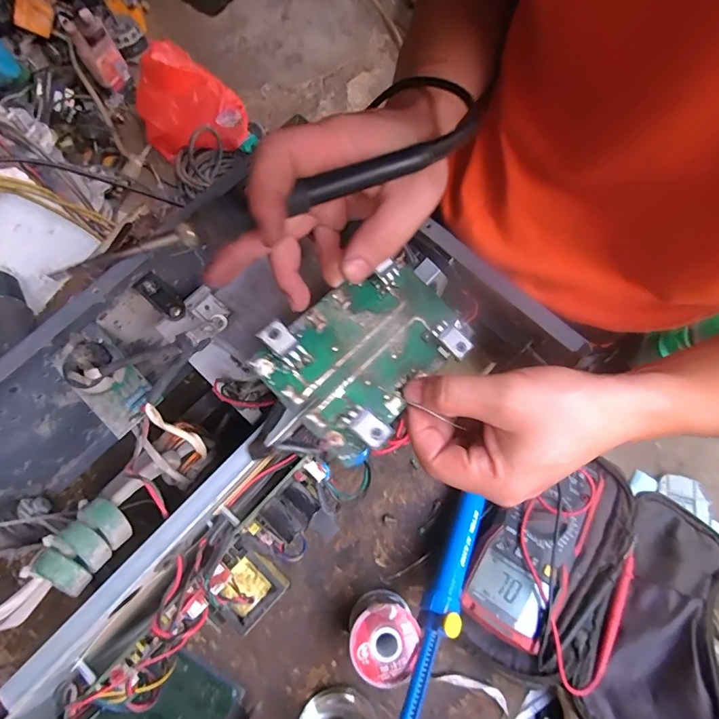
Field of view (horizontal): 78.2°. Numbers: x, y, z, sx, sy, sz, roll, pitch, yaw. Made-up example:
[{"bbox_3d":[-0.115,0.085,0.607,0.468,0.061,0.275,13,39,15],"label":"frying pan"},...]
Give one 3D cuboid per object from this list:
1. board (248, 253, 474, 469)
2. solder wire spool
[{"bbox_3d":[0.009,-0.010,0.273,0.126,0.015,0.086,-41,87,-23],"label":"board"},{"bbox_3d":[0.021,0.260,0.418,0.061,0.071,0.059,0,73,0],"label":"solder wire spool"}]

